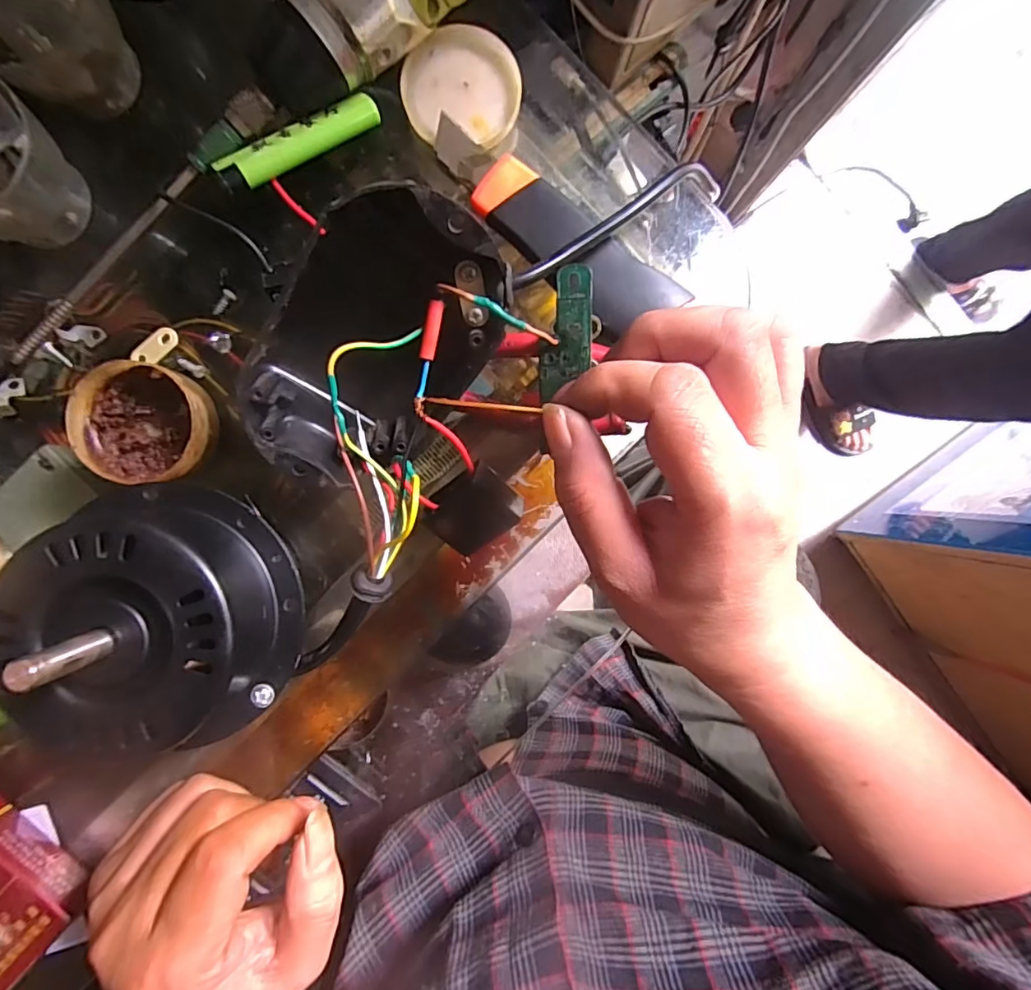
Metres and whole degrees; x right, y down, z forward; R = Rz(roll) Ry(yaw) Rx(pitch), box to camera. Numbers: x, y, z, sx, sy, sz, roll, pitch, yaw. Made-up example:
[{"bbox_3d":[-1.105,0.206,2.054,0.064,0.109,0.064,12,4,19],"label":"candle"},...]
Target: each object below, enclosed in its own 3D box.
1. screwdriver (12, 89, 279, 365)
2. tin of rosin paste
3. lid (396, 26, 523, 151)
[{"bbox_3d":[-0.169,-0.120,0.242,0.162,0.018,0.014,-41,92,0],"label":"screwdriver"},{"bbox_3d":[-0.169,-0.033,0.249,0.054,0.024,0.054,0,92,-2],"label":"tin of rosin paste"},{"bbox_3d":[-0.026,-0.197,0.259,0.055,0.004,0.054,0,92,-2],"label":"lid"}]

